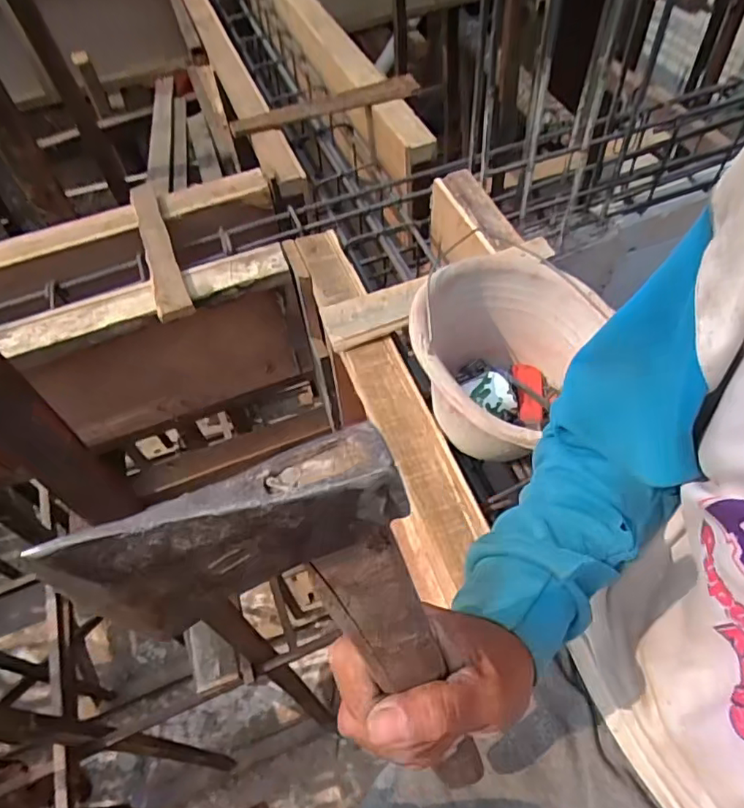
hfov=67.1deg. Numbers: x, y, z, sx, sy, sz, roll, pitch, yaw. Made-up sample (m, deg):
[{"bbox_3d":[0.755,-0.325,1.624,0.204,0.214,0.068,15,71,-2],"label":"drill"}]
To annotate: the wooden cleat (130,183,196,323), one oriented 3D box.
[{"bbox_3d":[-0.369,-0.274,0.956,0.052,0.032,0.362,-21,57,-10],"label":"wooden cleat"}]

